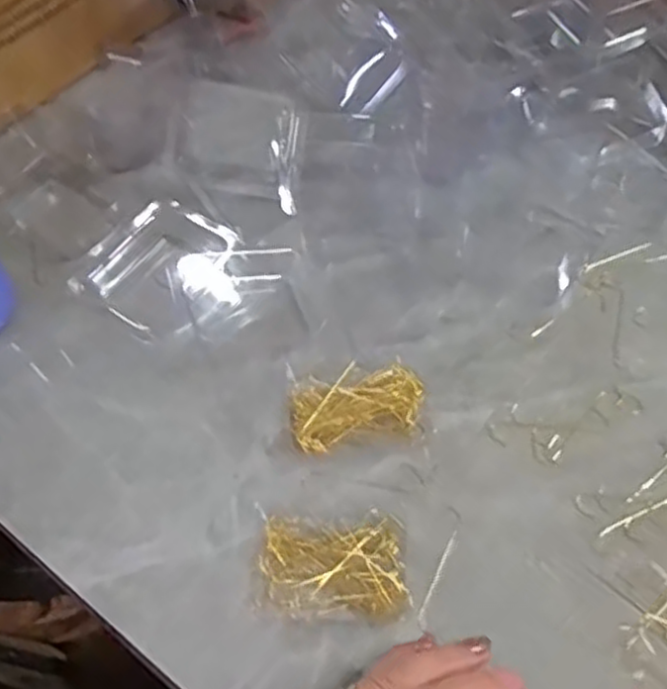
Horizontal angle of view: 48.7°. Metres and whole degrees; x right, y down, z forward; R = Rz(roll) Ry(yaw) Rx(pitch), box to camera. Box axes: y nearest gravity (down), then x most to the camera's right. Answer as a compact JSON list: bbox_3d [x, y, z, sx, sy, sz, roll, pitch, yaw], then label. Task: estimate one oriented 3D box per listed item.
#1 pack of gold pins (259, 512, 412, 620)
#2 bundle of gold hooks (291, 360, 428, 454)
[{"bbox_3d":[0.000,0.109,0.358,0.068,0.013,0.048,-4,57,2],"label":"pack of gold pins"},{"bbox_3d":[0.012,0.033,0.403,0.070,0.017,0.041,-14,57,-5],"label":"bundle of gold hooks"}]

